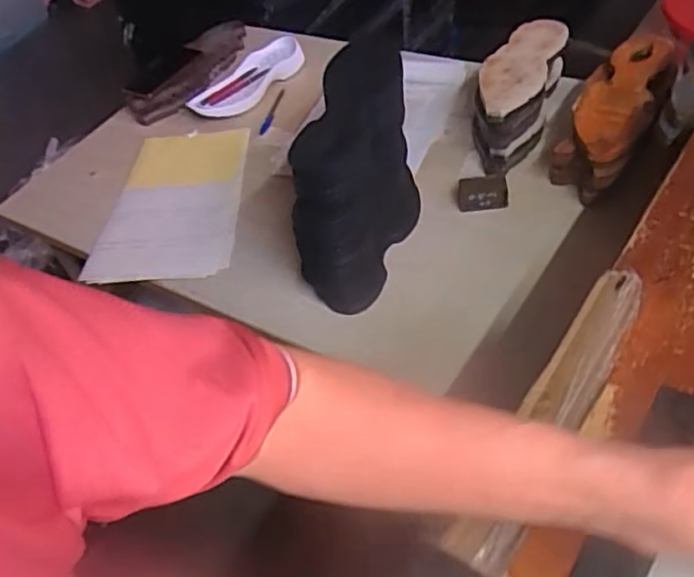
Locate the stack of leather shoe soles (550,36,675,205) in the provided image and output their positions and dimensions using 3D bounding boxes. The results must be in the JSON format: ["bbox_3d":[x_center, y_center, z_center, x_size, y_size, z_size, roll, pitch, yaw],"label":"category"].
[{"bbox_3d":[0.374,-0.239,0.918,0.095,0.111,0.277,22,57,20],"label":"stack of leather shoe soles"}]

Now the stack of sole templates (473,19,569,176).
[{"bbox_3d":[0.258,-0.294,0.986,0.101,0.118,0.263,14,54,15],"label":"stack of sole templates"}]

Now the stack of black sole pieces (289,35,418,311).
[{"bbox_3d":[0.019,-0.127,0.828,0.121,0.223,0.285,8,53,10],"label":"stack of black sole pieces"}]

